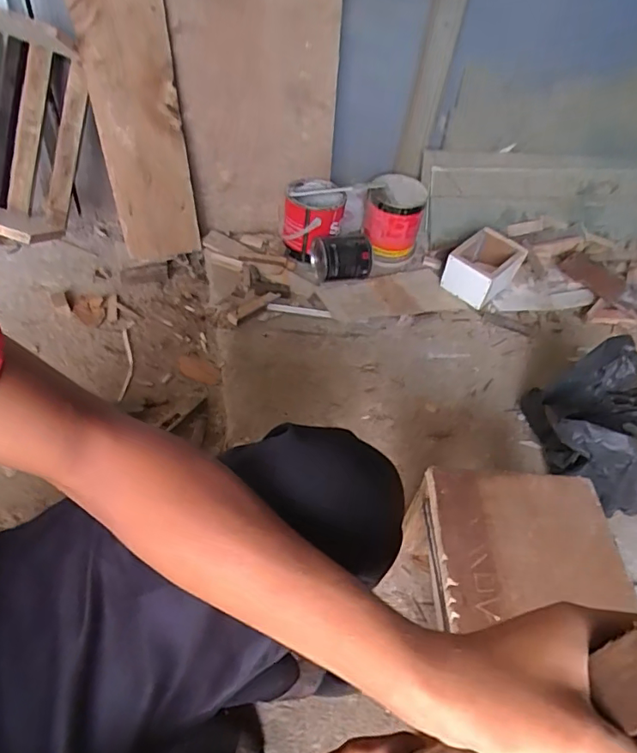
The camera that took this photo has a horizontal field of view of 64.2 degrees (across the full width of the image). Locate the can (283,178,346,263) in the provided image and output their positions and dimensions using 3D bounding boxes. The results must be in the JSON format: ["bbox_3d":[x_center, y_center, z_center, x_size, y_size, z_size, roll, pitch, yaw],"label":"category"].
[{"bbox_3d":[-0.021,-0.393,1.315,0.155,0.158,0.133,32,52,21],"label":"can"}]

